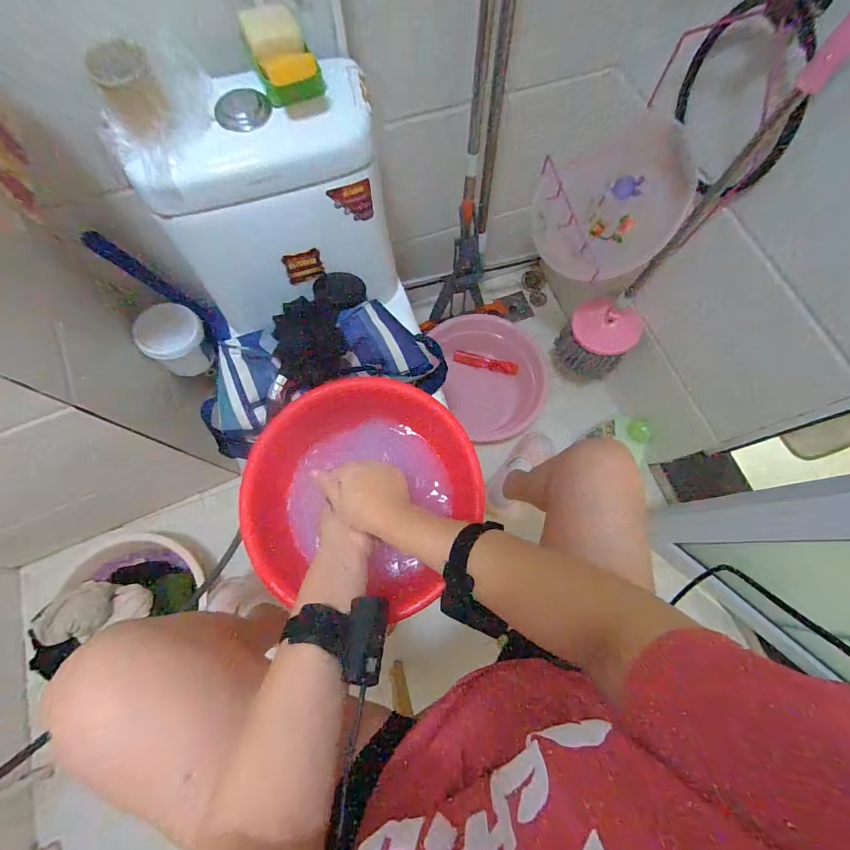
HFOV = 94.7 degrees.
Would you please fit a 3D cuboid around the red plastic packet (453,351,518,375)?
[{"bbox_3d":[0.175,-0.179,1.133,0.189,0.039,0.012,17,32,20],"label":"red plastic packet"}]

